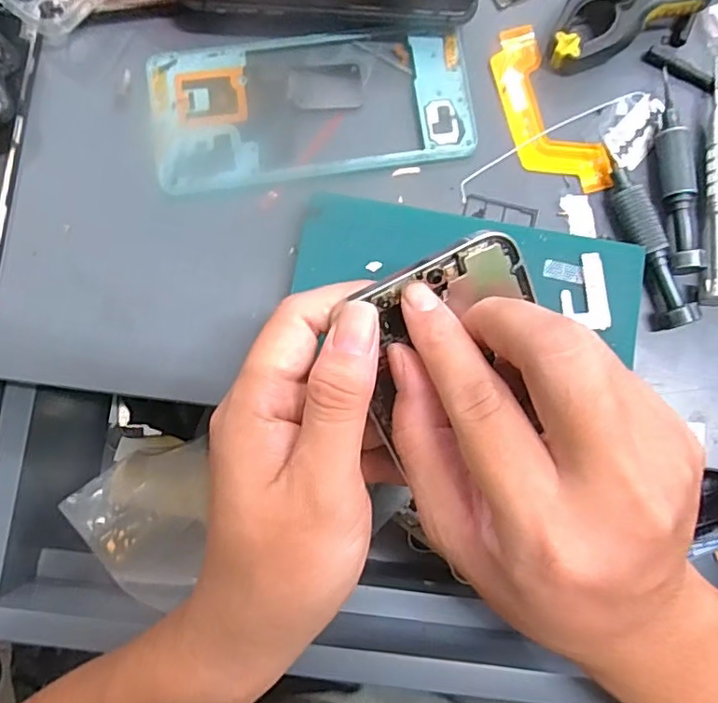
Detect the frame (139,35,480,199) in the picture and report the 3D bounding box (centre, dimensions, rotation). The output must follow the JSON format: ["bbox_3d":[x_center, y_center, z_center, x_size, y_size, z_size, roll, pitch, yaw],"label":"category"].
[{"bbox_3d":[-0.024,-0.126,0.299,0.163,0.007,0.074,-8,83,-3],"label":"frame"}]

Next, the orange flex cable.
[{"bbox_3d":[0.095,-0.124,0.306,0.039,0.006,0.096,-27,85,-8],"label":"orange flex cable"}]

